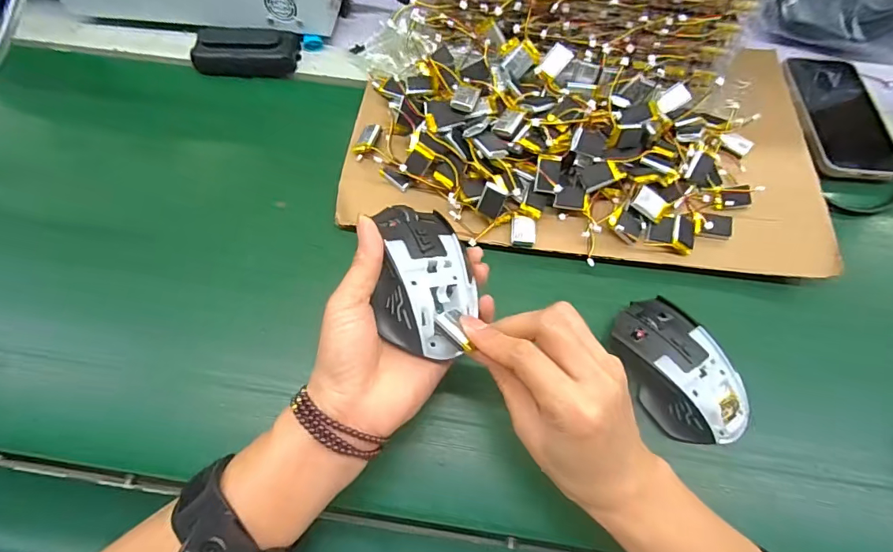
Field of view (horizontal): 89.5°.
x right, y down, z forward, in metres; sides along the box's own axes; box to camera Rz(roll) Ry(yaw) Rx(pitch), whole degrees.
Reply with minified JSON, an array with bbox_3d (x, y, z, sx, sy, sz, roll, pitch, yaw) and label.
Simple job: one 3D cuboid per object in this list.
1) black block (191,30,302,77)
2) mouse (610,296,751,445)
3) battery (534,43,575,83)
[{"bbox_3d":[-0.214,-0.239,0.483,0.104,0.023,0.049,2,65,0],"label":"black block"},{"bbox_3d":[0.177,0.071,0.343,0.061,0.039,0.115,-26,68,-12],"label":"mouse"},{"bbox_3d":[0.098,-0.194,0.409,0.020,0.004,0.032,42,101,1],"label":"battery"}]

